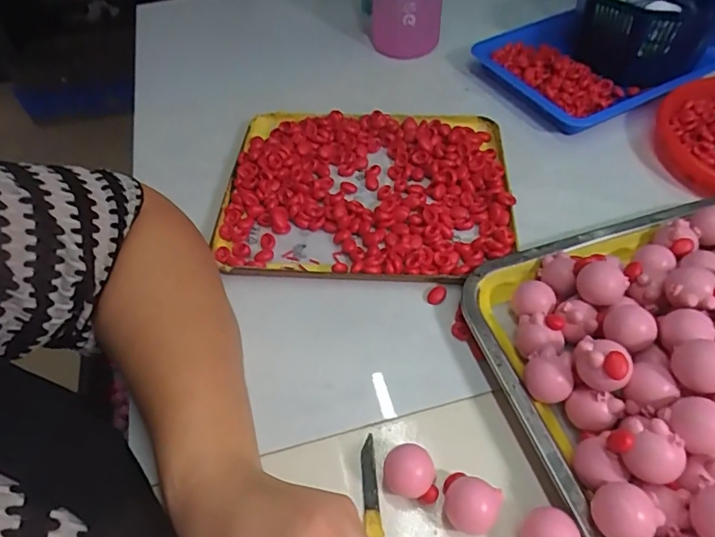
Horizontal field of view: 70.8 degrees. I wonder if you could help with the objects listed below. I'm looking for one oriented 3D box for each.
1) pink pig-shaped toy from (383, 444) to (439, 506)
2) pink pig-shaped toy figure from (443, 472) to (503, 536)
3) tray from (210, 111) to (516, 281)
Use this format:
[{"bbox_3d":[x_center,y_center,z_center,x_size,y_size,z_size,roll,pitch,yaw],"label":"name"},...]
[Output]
[{"bbox_3d":[0.032,0.121,0.296,0.031,0.027,0.025,8,53,8],"label":"pink pig-shaped toy"},{"bbox_3d":[0.063,0.135,0.286,0.031,0.023,0.027,22,56,18],"label":"pink pig-shaped toy figure"},{"bbox_3d":[0.007,-0.077,0.451,0.243,0.019,0.206,3,52,4],"label":"tray"}]

